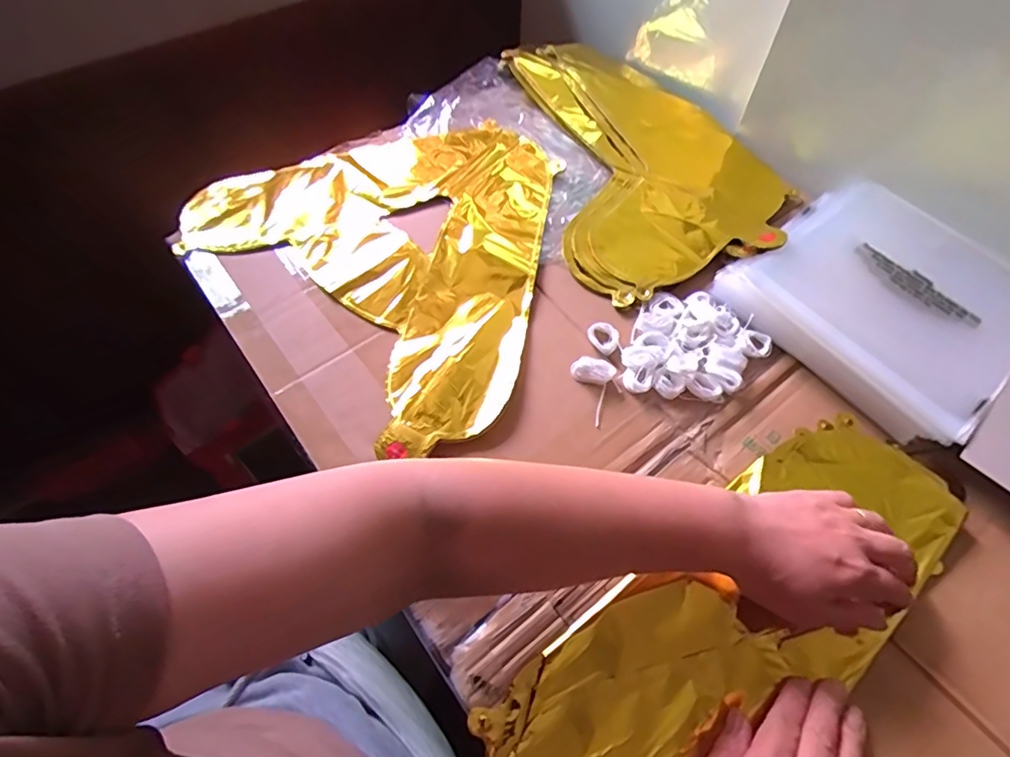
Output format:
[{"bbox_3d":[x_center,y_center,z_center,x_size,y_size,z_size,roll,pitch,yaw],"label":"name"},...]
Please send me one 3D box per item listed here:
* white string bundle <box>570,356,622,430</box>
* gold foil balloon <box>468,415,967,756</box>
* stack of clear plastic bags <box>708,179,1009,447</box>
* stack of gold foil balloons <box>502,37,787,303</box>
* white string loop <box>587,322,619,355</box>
[{"bbox_3d":[0.080,0.008,0.465,0.034,0.012,0.058,-18,62,-11],"label":"white string bundle"},{"bbox_3d":[0.148,0.176,0.381,0.416,0.011,0.133,-33,66,-18],"label":"gold foil balloon"},{"bbox_3d":[0.342,-0.074,0.506,0.219,0.029,0.217,-37,67,-20],"label":"stack of clear plastic bags"},{"bbox_3d":[0.158,-0.265,0.638,0.255,0.046,0.437,-8,54,-7],"label":"stack of gold foil balloons"},{"bbox_3d":[0.087,-0.035,0.495,0.029,0.010,0.026,40,67,20],"label":"white string loop"}]

